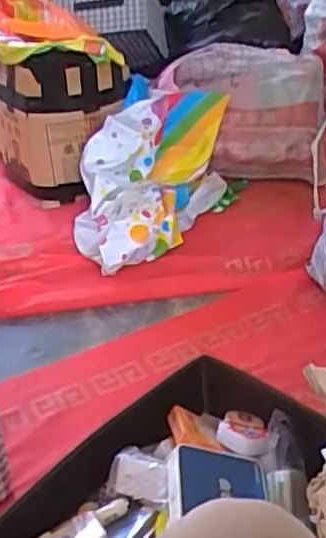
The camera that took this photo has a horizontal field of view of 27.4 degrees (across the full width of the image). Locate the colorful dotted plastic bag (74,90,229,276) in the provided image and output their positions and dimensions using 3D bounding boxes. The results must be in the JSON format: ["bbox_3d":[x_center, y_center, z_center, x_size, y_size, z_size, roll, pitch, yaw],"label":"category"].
[{"bbox_3d":[-0.050,-0.234,1.652,0.338,0.207,0.619,9,35,17],"label":"colorful dotted plastic bag"}]

